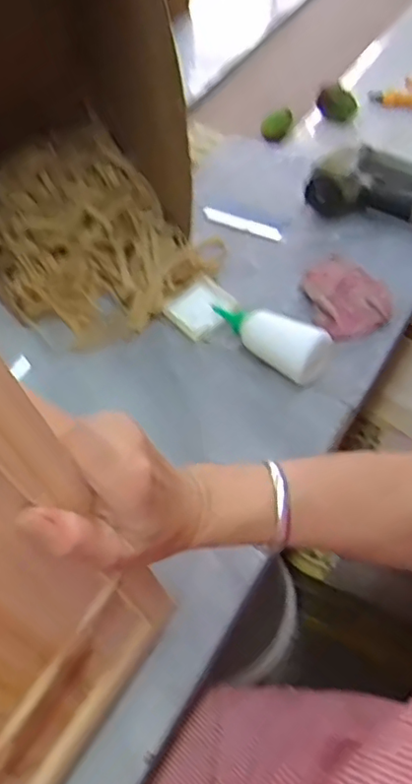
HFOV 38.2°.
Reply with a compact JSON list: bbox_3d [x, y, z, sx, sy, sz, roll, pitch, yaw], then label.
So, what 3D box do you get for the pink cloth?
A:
[{"bbox_3d":[0.184,-0.121,0.749,0.102,0.034,0.105,-22,57,-11],"label":"pink cloth"}]

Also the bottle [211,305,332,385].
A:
[{"bbox_3d":[0.067,-0.068,0.699,0.157,0.047,0.052,30,62,21],"label":"bottle"}]

